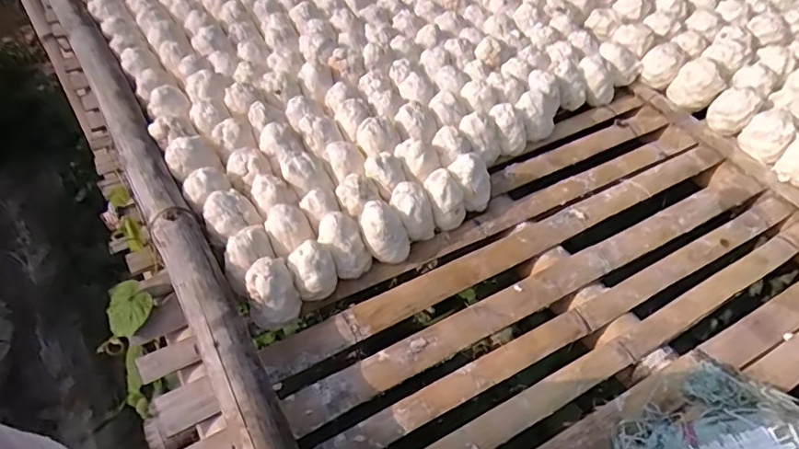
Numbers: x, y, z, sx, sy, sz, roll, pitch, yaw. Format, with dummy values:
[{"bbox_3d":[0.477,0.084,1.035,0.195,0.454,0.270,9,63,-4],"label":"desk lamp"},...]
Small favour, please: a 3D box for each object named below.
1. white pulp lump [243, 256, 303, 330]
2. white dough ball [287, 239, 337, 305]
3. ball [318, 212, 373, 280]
[{"bbox_3d":[-0.171,0.090,0.692,0.063,0.073,0.071,-20,54,-14],"label":"white pulp lump"},{"bbox_3d":[-0.118,0.063,0.713,0.060,0.065,0.058,-1,52,1],"label":"white dough ball"},{"bbox_3d":[-0.079,0.028,0.746,0.060,0.070,0.077,-20,54,-14],"label":"ball"}]

